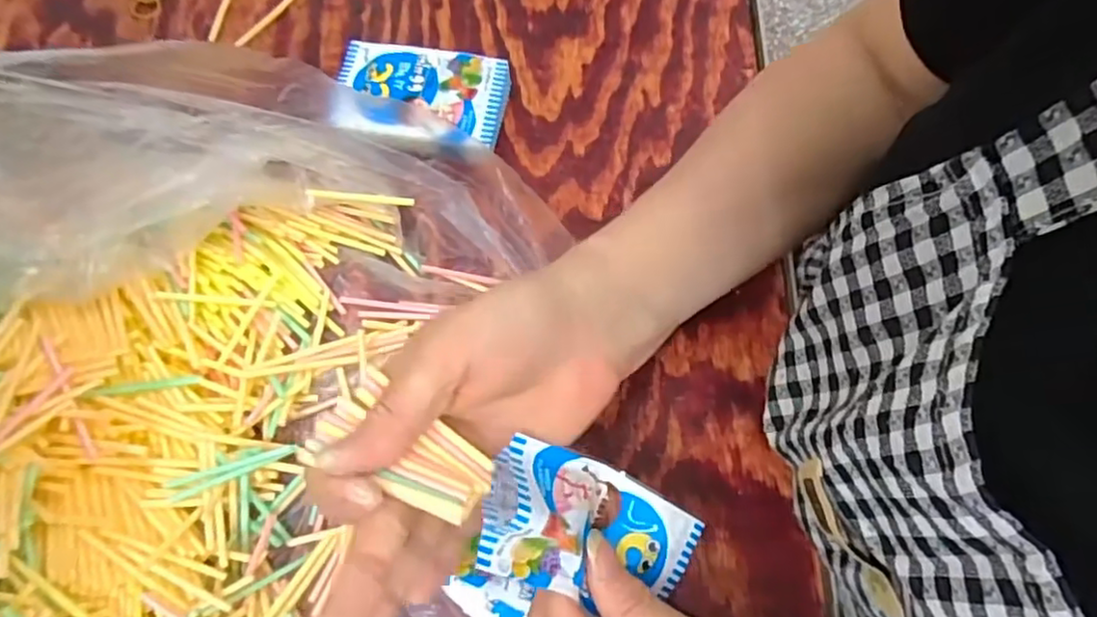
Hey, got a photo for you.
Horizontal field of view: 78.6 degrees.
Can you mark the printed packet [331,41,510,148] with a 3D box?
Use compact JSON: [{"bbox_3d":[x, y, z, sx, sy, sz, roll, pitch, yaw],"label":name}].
[{"bbox_3d":[-0.083,-0.134,0.438,0.111,0.028,0.067,6,70,3],"label":"printed packet"}]

